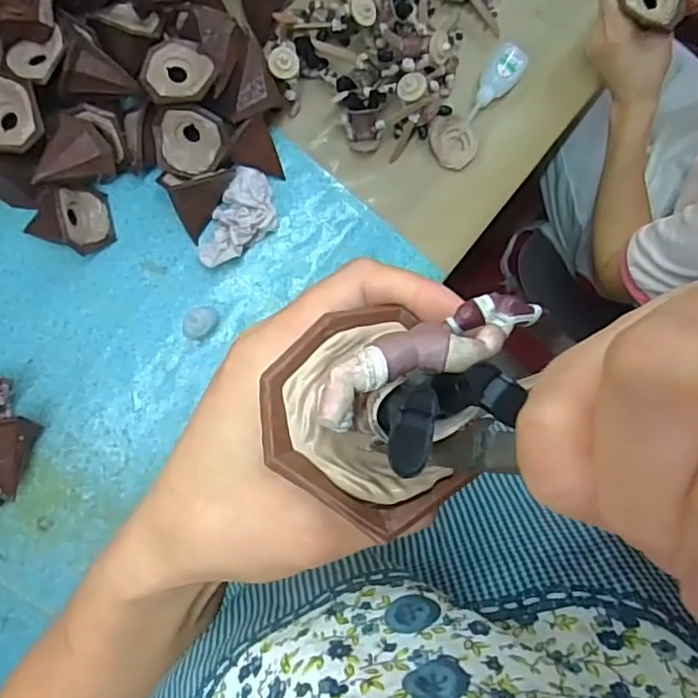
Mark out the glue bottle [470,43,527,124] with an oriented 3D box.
[{"bbox_3d":[0.146,-0.266,0.608,0.033,0.021,0.088,34,86,-4],"label":"glue bottle"}]

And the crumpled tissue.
[{"bbox_3d":[-0.102,-0.119,0.567,0.052,0.046,0.097,31,87,-5],"label":"crumpled tissue"}]

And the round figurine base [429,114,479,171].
[{"bbox_3d":[0.105,-0.208,0.606,0.046,0.011,0.052,-37,93,-5],"label":"round figurine base"}]

